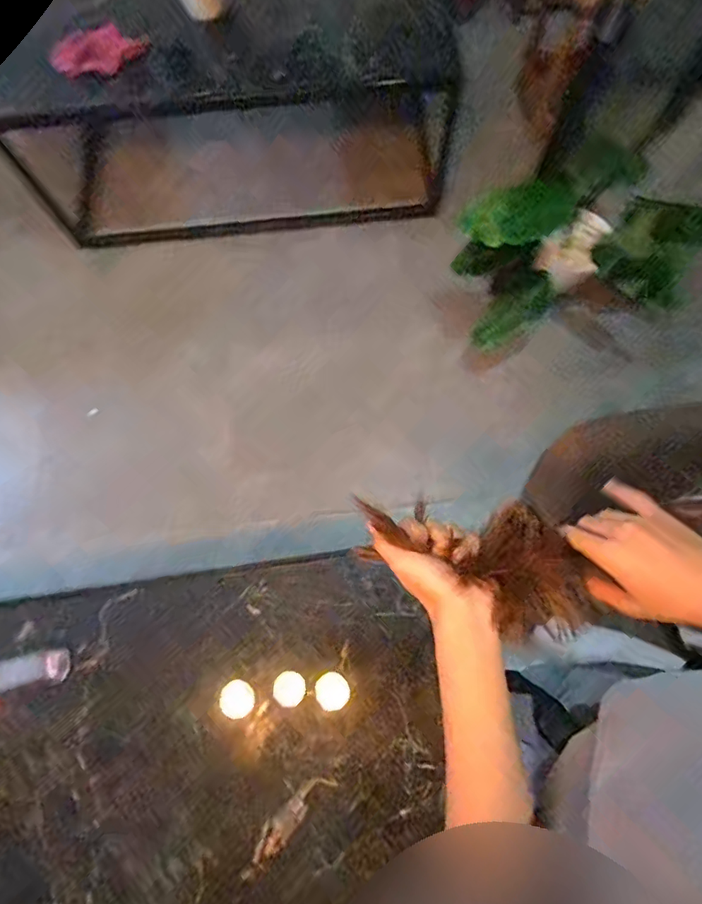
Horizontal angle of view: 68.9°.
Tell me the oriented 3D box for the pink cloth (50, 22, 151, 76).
[{"bbox_3d":[-0.669,-1.071,1.360,0.249,0.092,0.044,-24,75,-5],"label":"pink cloth"}]

